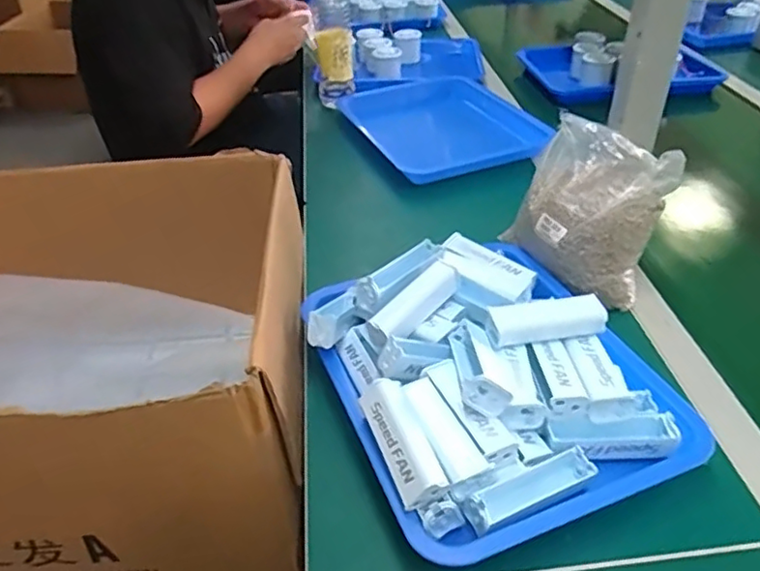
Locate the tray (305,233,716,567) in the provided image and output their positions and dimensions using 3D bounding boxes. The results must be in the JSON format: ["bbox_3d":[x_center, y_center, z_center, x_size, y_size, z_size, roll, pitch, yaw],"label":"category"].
[{"bbox_3d":[0.092,0.067,0.553,0.253,0.079,0.309,-15,40,-15],"label":"tray"}]

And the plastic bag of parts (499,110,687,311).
[{"bbox_3d":[0.220,-0.080,0.668,0.159,0.139,0.116,23,45,29],"label":"plastic bag of parts"}]

